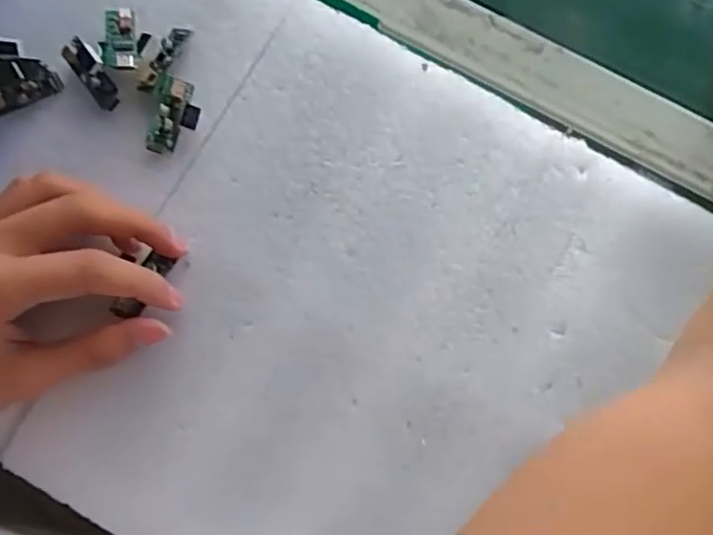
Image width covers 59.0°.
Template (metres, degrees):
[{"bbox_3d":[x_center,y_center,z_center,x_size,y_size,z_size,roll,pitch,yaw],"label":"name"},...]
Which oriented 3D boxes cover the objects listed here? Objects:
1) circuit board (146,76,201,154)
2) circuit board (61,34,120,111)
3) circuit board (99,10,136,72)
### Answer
[{"bbox_3d":[-0.091,-0.077,0.315,0.025,0.011,0.038,7,80,1],"label":"circuit board"},{"bbox_3d":[-0.133,-0.099,0.315,0.014,0.018,0.037,-37,83,-7],"label":"circuit board"},{"bbox_3d":[-0.122,-0.115,0.318,0.018,0.007,0.036,-5,80,-2],"label":"circuit board"}]

